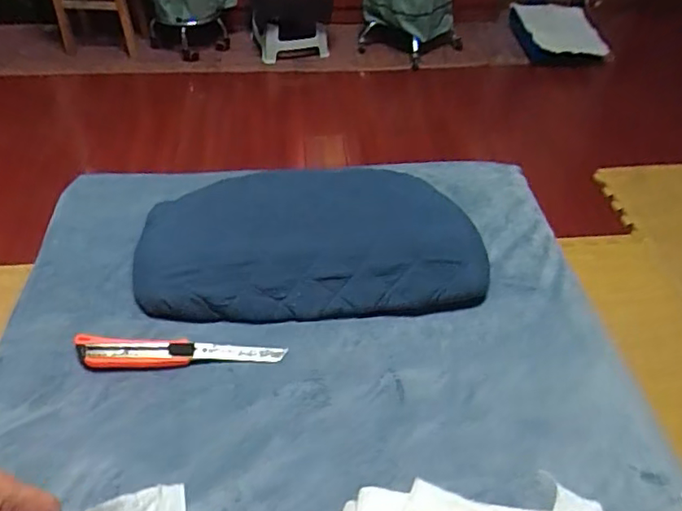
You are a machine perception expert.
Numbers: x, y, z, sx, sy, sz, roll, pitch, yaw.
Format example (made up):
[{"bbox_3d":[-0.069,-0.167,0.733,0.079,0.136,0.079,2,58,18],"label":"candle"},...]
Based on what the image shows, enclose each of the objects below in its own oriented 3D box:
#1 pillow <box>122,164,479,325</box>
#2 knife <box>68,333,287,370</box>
[{"bbox_3d":[-0.042,-0.026,0.732,0.421,0.069,0.243,-4,44,-6],"label":"pillow"},{"bbox_3d":[-0.176,0.105,0.631,0.222,0.014,0.031,0,44,-1],"label":"knife"}]

